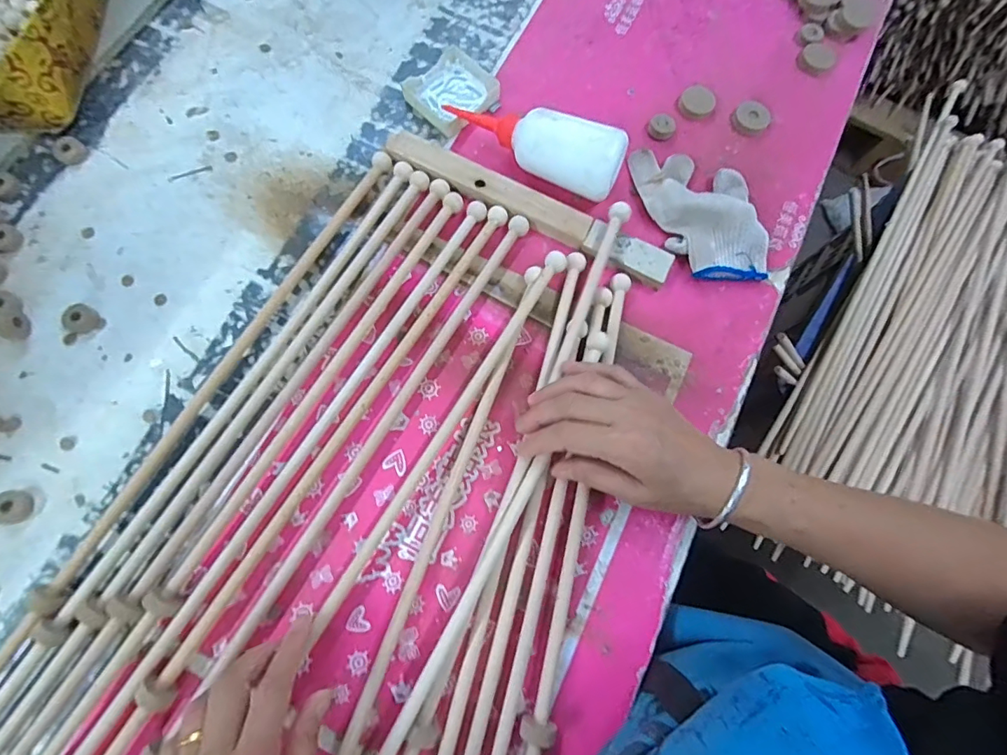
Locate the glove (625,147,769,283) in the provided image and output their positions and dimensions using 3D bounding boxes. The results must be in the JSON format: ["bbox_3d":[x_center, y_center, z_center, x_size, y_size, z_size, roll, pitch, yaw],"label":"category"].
[{"bbox_3d":[0.186,-0.160,0.455,0.100,0.034,0.144,-7,74,-4],"label":"glove"}]

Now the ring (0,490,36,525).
[{"bbox_3d":[-0.383,0.101,0.376,0.026,0.010,0.026,1,74,-2],"label":"ring"}]

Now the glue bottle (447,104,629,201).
[{"bbox_3d":[0.023,-0.220,0.453,0.178,0.059,0.047,20,74,4],"label":"glue bottle"}]

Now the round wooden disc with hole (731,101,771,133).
[{"bbox_3d":[0.256,-0.268,0.497,0.035,0.007,0.033,1,74,-2],"label":"round wooden disc with hole"}]

